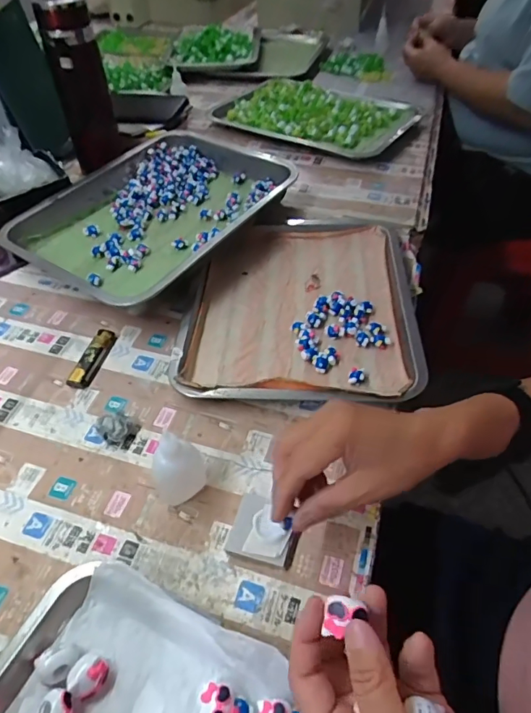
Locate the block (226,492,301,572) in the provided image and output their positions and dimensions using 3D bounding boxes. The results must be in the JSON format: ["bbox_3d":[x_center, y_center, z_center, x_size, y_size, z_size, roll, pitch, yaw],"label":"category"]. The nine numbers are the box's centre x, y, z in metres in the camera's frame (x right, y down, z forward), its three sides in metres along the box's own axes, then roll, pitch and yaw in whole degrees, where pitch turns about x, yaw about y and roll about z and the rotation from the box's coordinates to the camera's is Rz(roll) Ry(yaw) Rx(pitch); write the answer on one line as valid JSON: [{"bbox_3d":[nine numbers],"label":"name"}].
[{"bbox_3d":[0.000,0.143,0.391,0.055,0.016,0.053,12,48,12],"label":"block"}]

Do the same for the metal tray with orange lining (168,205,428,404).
[{"bbox_3d":[0.046,-0.067,0.575,0.261,0.039,0.310,4,47,5],"label":"metal tray with orange lining"}]

